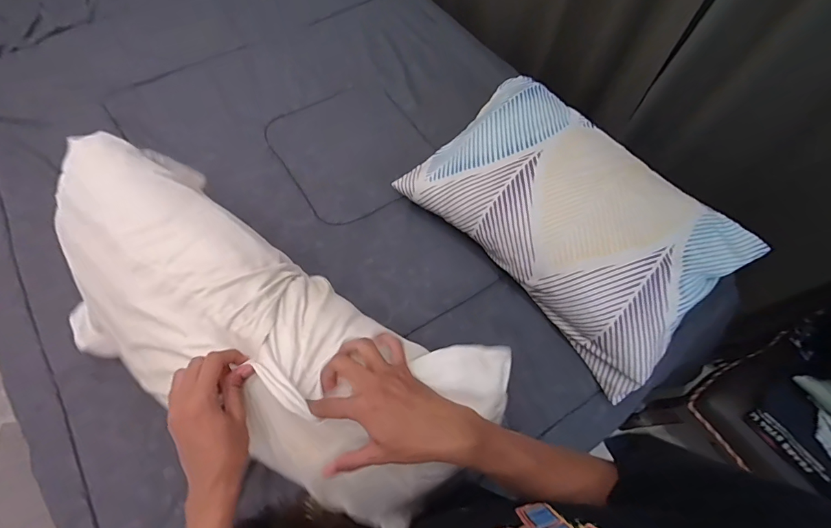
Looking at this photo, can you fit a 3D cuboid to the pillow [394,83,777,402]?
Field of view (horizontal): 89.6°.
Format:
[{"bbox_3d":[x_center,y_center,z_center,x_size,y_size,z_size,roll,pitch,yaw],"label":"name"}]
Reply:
[{"bbox_3d":[0.316,-0.107,0.867,0.381,0.161,0.609,-39,73,-19],"label":"pillow"}]

